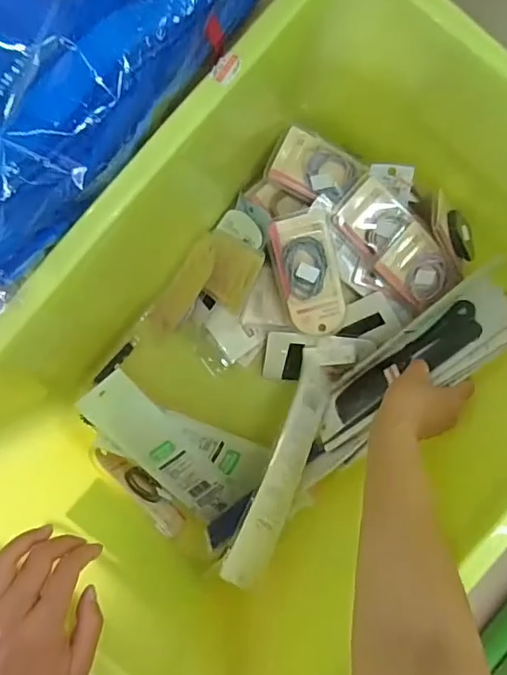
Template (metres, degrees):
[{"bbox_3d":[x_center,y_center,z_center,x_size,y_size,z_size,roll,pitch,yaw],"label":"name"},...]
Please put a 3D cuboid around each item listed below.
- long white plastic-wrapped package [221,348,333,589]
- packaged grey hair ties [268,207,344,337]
[{"bbox_3d":[0.039,0.139,0.581,0.051,0.042,0.271,26,65,-3],"label":"long white plastic-wrapped package"},{"bbox_3d":[0.065,-0.068,0.578,0.067,0.028,0.137,-17,107,-3],"label":"packaged grey hair ties"}]

